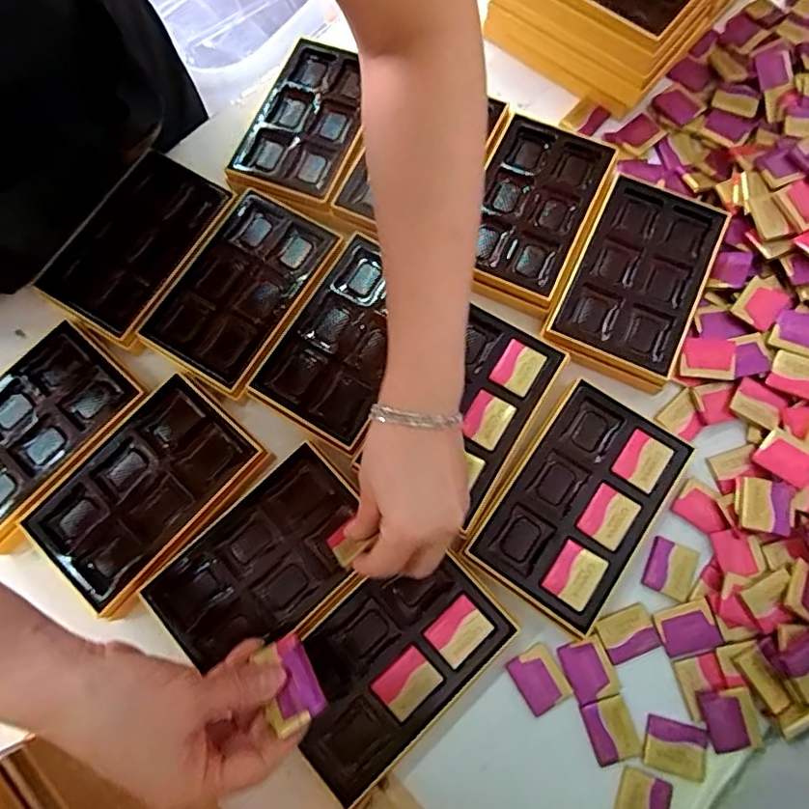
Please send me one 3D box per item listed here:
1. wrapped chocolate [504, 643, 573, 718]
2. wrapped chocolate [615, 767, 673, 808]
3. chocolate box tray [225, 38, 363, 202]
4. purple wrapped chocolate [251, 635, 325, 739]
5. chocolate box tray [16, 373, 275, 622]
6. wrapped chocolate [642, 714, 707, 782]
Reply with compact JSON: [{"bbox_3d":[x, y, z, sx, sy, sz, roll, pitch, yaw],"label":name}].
[{"bbox_3d":[0.097,0.198,0.399,0.033,0.004,0.040,-29,74,-7],"label":"wrapped chocolate"},{"bbox_3d":[0.160,0.269,0.370,0.031,0.004,0.039,18,74,8],"label":"wrapped chocolate"},{"bbox_3d":[-0.084,-0.265,0.507,0.100,0.016,0.162,18,74,8],"label":"chocolate box tray"},{"bbox_3d":[-0.066,0.157,0.314,0.029,0.005,0.049,-33,47,-9],"label":"purple wrapped chocolate"},{"bbox_3d":[-0.197,0.065,0.423,0.107,0.017,0.159,38,78,12],"label":"chocolate box tray"},{"bbox_3d":[0.184,0.234,0.377,0.040,0.004,0.033,14,74,6],"label":"wrapped chocolate"}]

